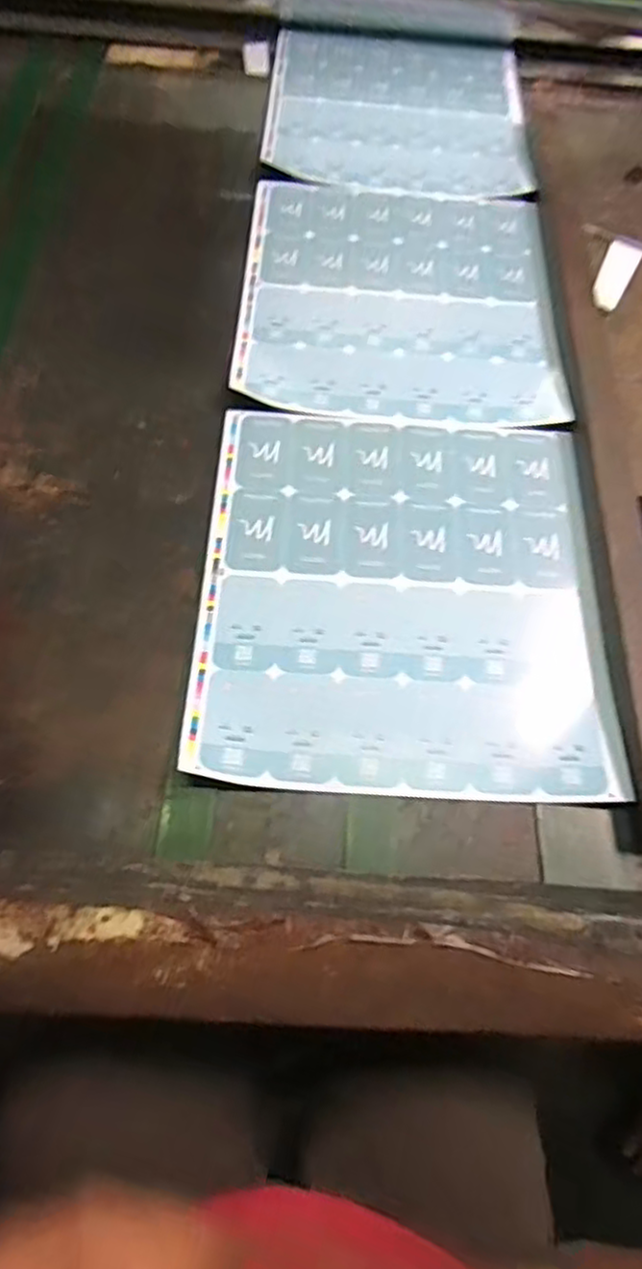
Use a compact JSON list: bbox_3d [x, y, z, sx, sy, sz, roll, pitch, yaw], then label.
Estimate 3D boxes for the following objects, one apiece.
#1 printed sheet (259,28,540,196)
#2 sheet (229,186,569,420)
[{"bbox_3d":[0.106,-0.749,0.988,0.349,0.008,0.375,3,63,-1],"label":"printed sheet"},{"bbox_3d":[0.092,-0.398,0.812,0.357,0.008,0.378,3,64,-2],"label":"sheet"}]

